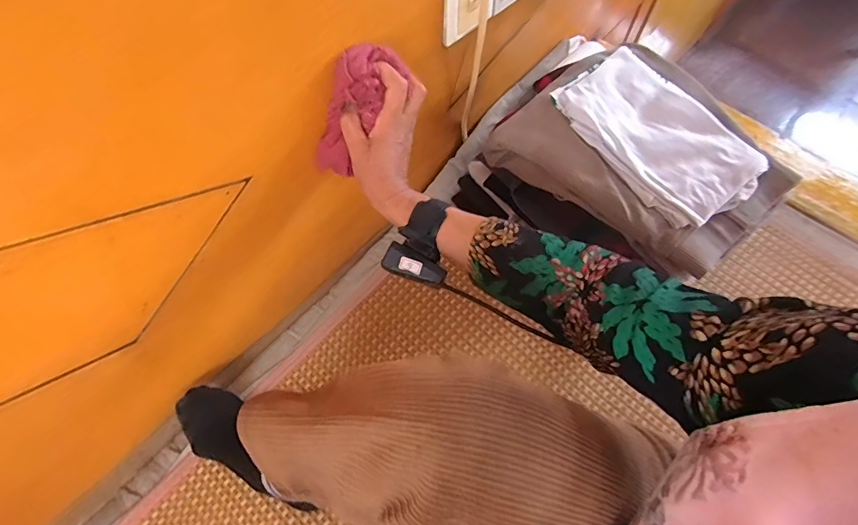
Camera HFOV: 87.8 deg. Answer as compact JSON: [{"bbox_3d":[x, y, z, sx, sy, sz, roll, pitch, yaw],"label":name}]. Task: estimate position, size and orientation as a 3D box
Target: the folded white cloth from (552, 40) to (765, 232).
[{"bbox_3d":[0.291,-0.165,0.569,0.150,0.028,0.246,-37,71,-17],"label":"folded white cloth"}]

